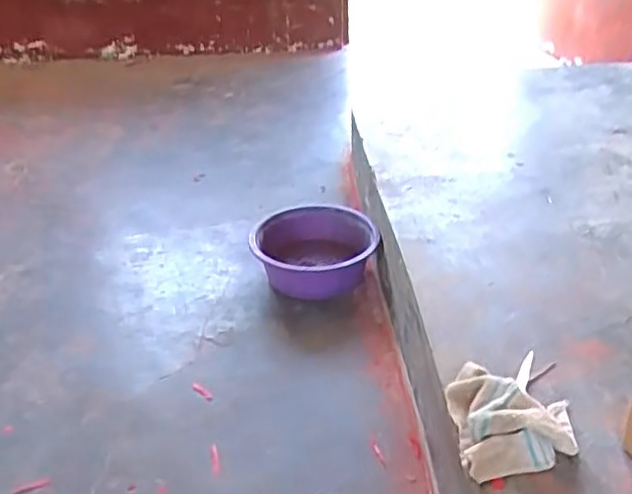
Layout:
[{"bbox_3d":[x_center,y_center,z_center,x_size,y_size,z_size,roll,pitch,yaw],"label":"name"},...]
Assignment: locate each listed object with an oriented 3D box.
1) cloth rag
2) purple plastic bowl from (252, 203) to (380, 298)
[{"bbox_3d":[0.256,0.219,0.832,0.150,0.061,0.166,-2,32,2],"label":"cloth rag"},{"bbox_3d":[-0.006,0.010,1.425,0.271,0.115,0.239,-5,32,-2],"label":"purple plastic bowl"}]

